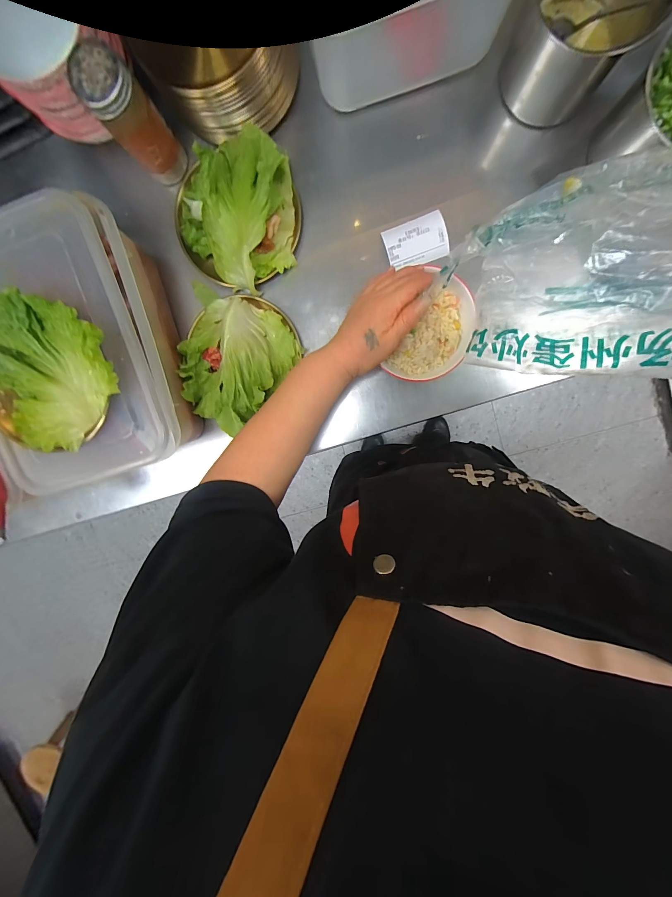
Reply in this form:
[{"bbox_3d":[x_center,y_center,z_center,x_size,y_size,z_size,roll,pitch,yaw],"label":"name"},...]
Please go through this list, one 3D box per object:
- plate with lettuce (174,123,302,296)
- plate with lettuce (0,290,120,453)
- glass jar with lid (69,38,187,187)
[{"bbox_3d":[-0.119,-0.288,0.385,0.160,0.071,0.146,1,99,4],"label":"plate with lettuce"},{"bbox_3d":[-0.319,-0.081,0.339,0.144,0.041,0.159,42,99,-3],"label":"plate with lettuce"},{"bbox_3d":[-0.222,-0.365,0.353,0.058,0.120,0.052,-42,94,9],"label":"glass jar with lid"}]

